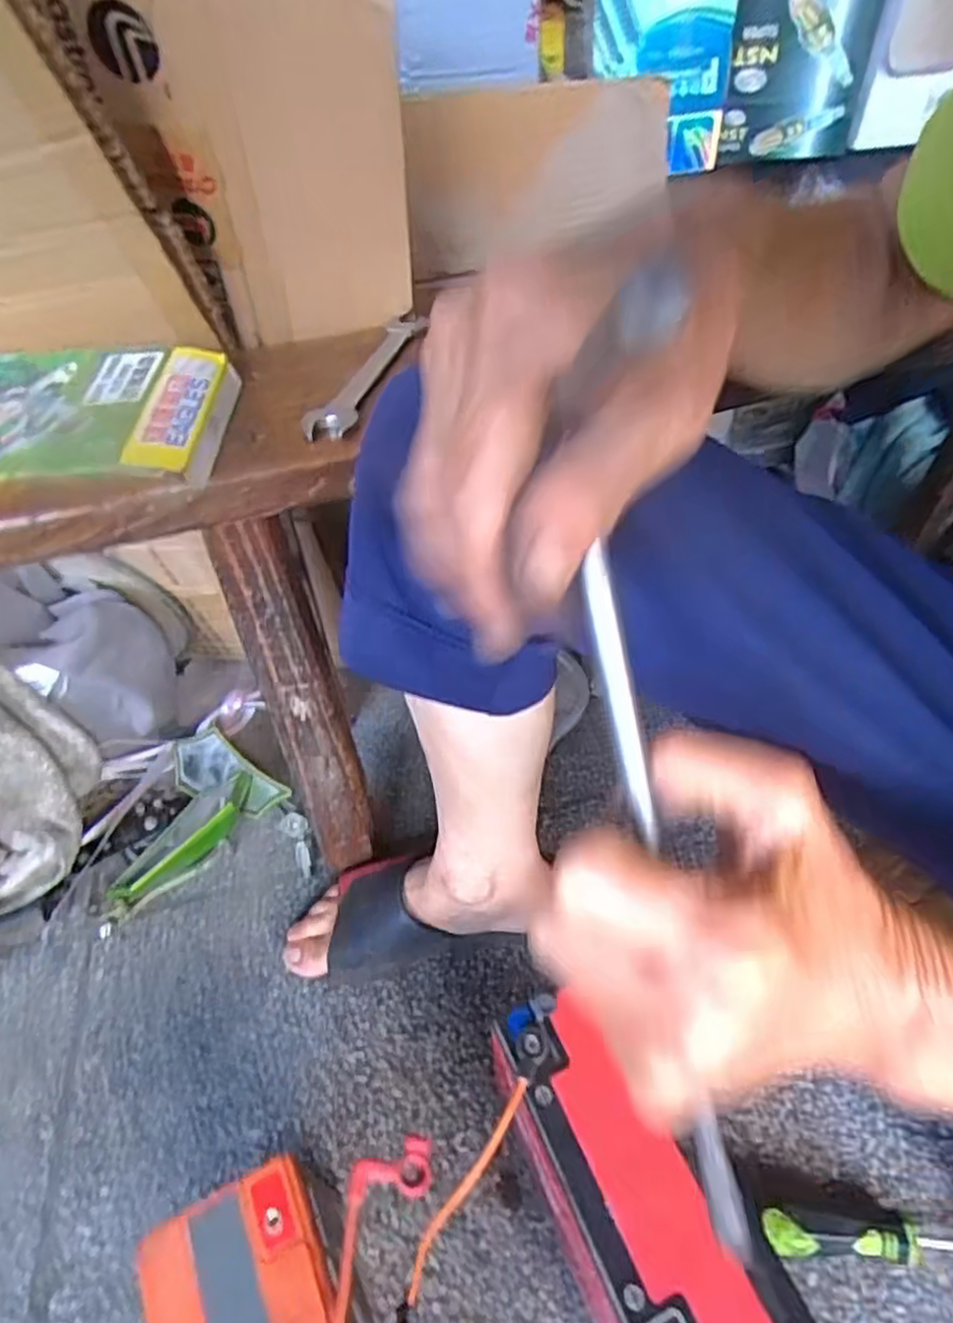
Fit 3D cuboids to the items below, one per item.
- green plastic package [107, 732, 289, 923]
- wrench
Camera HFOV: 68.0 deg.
[{"bbox_3d":[-0.271,0.132,0.647,0.168,0.051,0.130,-29,53,-21],"label":"green plastic package"},{"bbox_3d":[-0.062,-0.167,0.406,0.025,0.008,0.140,10,48,12],"label":"wrench"}]

